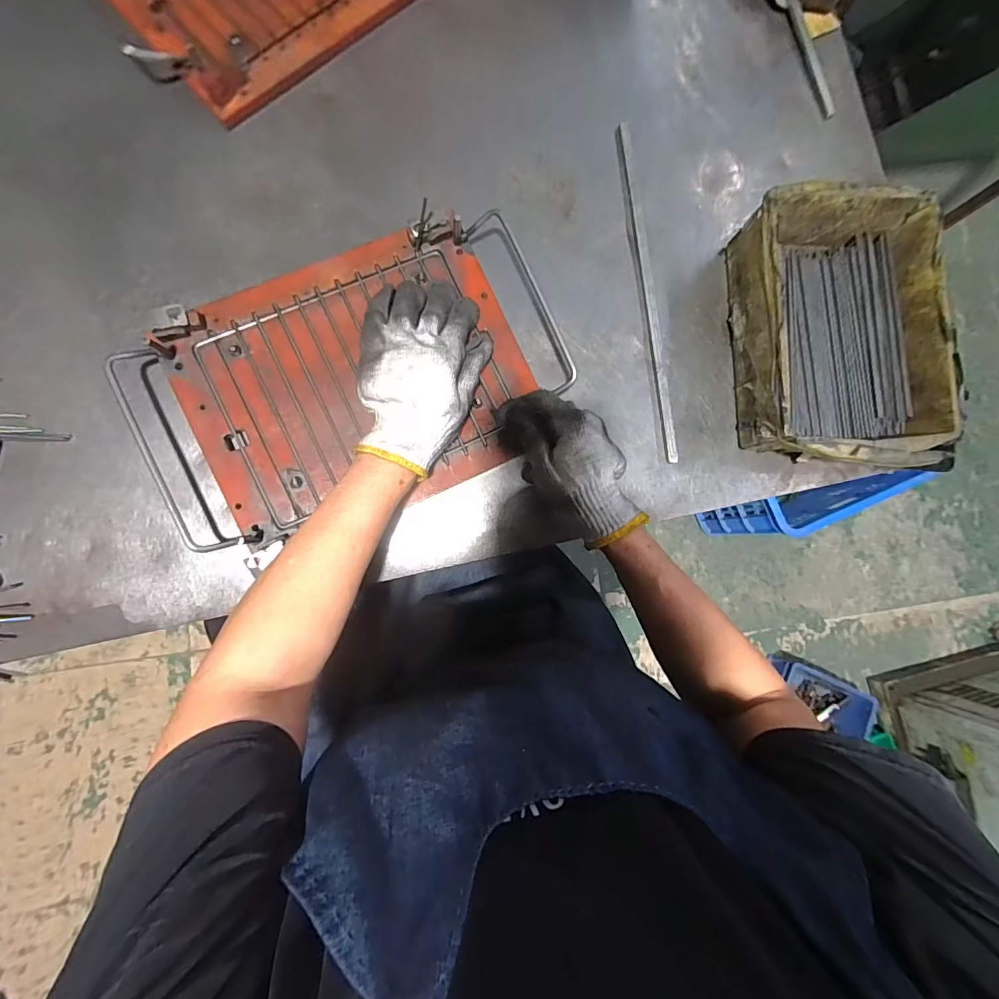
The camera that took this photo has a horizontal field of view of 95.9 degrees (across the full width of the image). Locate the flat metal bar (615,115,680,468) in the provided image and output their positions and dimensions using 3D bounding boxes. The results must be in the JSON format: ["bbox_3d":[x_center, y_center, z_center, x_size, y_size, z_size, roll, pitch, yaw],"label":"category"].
[{"bbox_3d":[0.153,-0.217,0.467,0.015,0.010,0.357,-7,87,-7],"label":"flat metal bar"}]

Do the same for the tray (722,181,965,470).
[{"bbox_3d":[0.330,-0.161,0.448,0.177,0.082,0.254,0,87,-7],"label":"tray"}]

